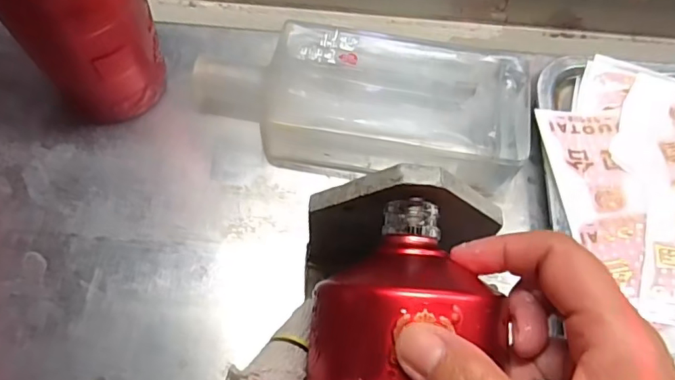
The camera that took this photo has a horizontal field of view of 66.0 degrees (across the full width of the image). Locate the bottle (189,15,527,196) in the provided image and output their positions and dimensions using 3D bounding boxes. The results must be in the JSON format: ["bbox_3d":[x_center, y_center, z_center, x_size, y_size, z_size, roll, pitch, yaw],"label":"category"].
[{"bbox_3d":[0.017,-0.058,0.358,0.223,0.043,0.101,10,68,2],"label":"bottle"}]

